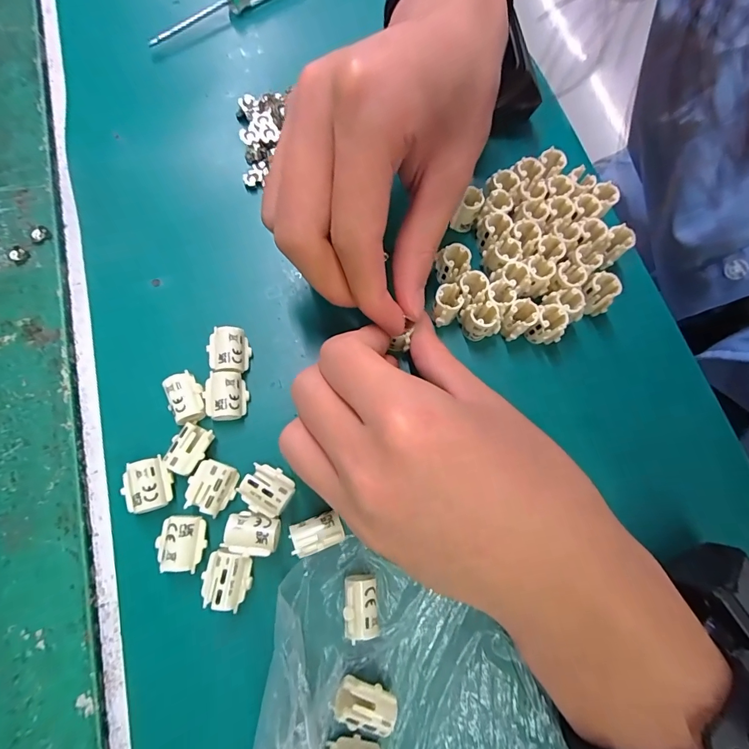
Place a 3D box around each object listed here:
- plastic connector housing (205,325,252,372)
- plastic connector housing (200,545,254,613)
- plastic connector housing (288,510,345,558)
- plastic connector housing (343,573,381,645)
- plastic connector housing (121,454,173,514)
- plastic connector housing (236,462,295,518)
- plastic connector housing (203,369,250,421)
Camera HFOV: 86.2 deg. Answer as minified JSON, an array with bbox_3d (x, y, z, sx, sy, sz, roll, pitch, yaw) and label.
[{"bbox_3d":[-0.072,-0.012,0.201,0.018,0.013,0.021,1,74,-1],"label":"plastic connector housing"},{"bbox_3d":[-0.063,0.086,0.169,0.020,0.009,0.022,16,74,4],"label":"plastic connector housing"},{"bbox_3d":[-0.025,0.068,0.172,0.022,0.010,0.013,-21,75,-7],"label":"plastic connector housing"},{"bbox_3d":[-0.005,0.096,0.166,0.013,0.016,0.022,-4,74,-2],"label":"plastic connector housing"},{"bbox_3d":[-0.102,0.050,0.181,0.020,0.014,0.022,-12,74,-5],"label":"plastic connector housing"},{"bbox_3d":[-0.049,0.052,0.181,0.022,0.010,0.019,31,76,8],"label":"plastic connector housing"},{"bbox_3d":[-0.072,0.011,0.193,0.017,0.011,0.023,-2,74,-2],"label":"plastic connector housing"}]

